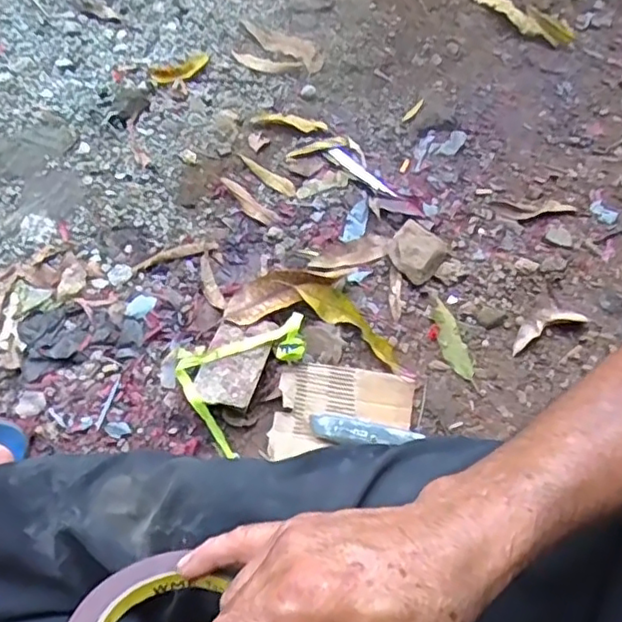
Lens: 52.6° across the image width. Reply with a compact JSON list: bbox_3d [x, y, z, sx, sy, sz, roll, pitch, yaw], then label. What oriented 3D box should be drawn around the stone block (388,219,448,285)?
[{"bbox_3d":[0.149,-0.088,0.886,0.079,0.028,0.086,35,63,14],"label":"stone block"}]

